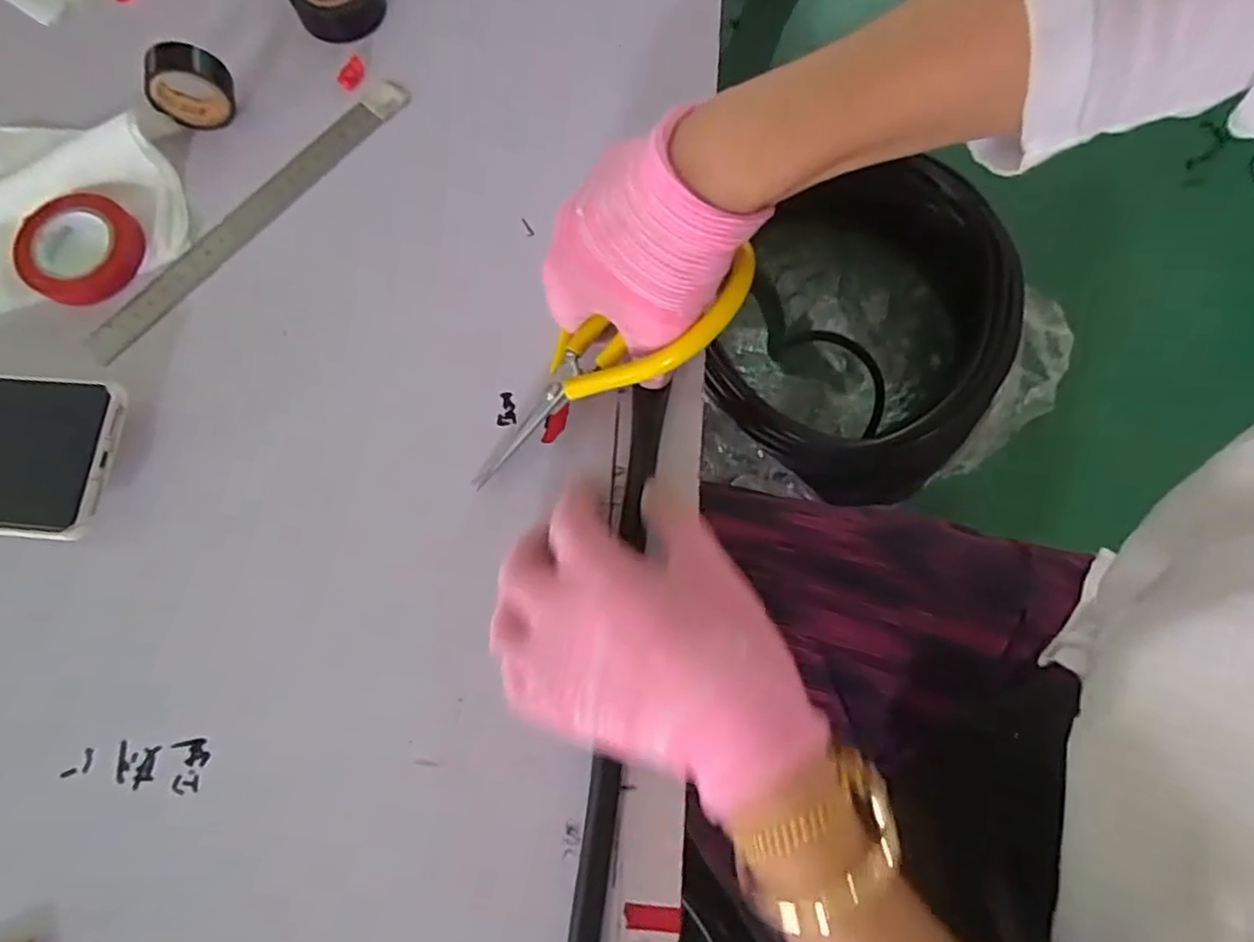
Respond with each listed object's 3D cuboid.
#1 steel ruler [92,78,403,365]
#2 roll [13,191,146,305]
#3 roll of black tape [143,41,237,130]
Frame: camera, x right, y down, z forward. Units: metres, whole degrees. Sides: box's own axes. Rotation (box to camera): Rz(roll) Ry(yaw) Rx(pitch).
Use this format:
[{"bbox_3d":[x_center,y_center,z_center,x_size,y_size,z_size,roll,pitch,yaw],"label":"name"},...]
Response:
[{"bbox_3d":[-0.209,-0.143,0.363,0.021,0.009,0.218,41,81,8],"label":"steel ruler"},{"bbox_3d":[-0.296,-0.121,0.351,0.060,0.013,0.056,0,78,0],"label":"roll"},{"bbox_3d":[-0.239,-0.210,0.357,0.041,0.037,0.021,-2,78,0],"label":"roll of black tape"}]

